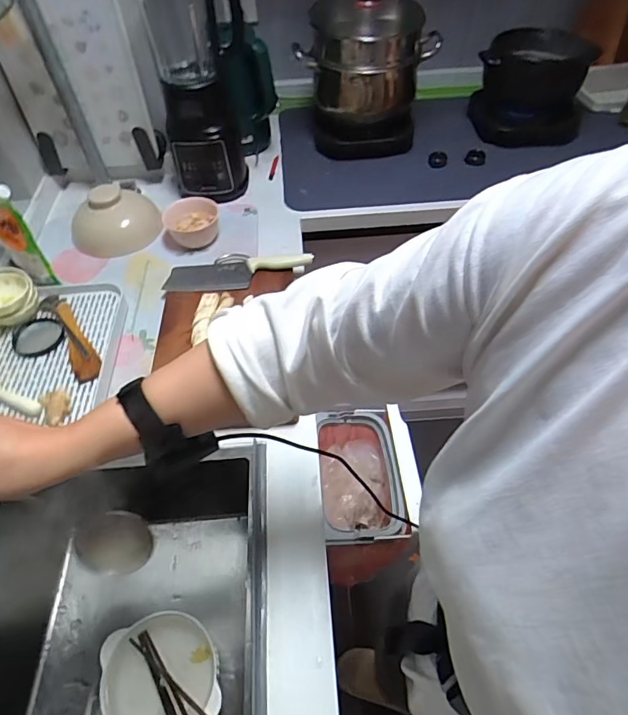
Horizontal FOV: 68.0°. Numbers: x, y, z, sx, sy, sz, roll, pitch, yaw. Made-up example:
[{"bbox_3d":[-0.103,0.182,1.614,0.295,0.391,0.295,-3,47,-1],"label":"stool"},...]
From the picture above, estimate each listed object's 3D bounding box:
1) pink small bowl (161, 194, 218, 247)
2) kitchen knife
[{"bbox_3d":[-0.262,-0.288,0.992,0.117,0.053,0.113,-3,52,0],"label":"pink small bowl"},{"bbox_3d":[-0.143,-0.159,0.898,0.279,0.039,0.089,0,52,2],"label":"kitchen knife"}]

